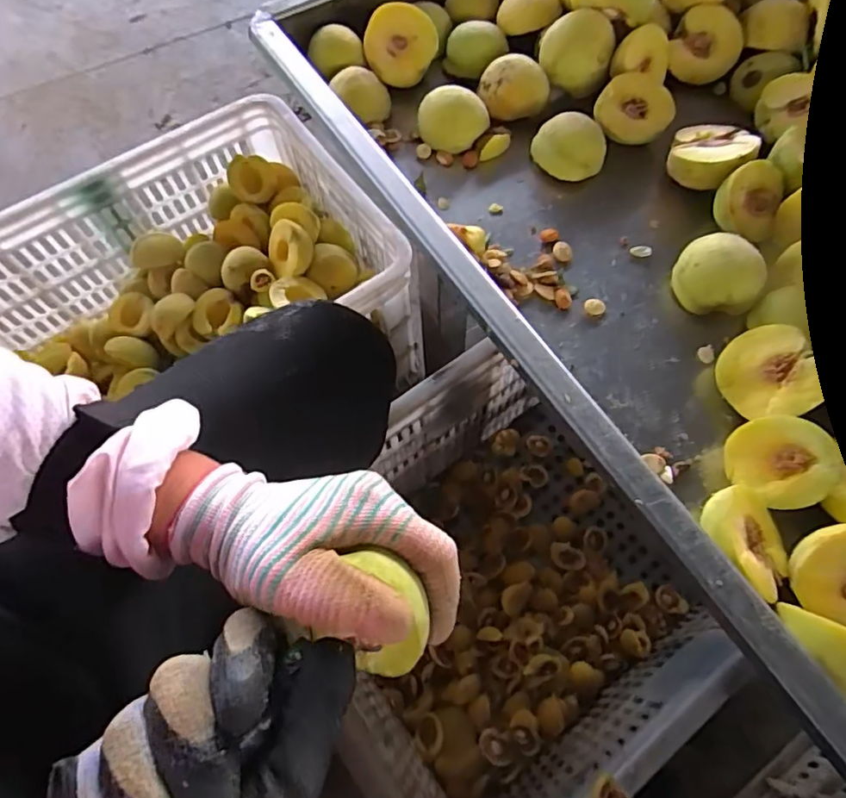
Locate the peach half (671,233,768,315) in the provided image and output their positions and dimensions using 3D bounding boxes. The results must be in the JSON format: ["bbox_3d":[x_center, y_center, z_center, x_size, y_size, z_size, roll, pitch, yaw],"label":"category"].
[{"bbox_3d":[0.217,-0.095,0.419,0.055,0.033,0.052,-2,65,0],"label":"peach half"}]

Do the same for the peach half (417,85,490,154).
[{"bbox_3d":[0.025,-0.246,0.490,0.055,0.027,0.051,-31,67,-11],"label":"peach half"}]

